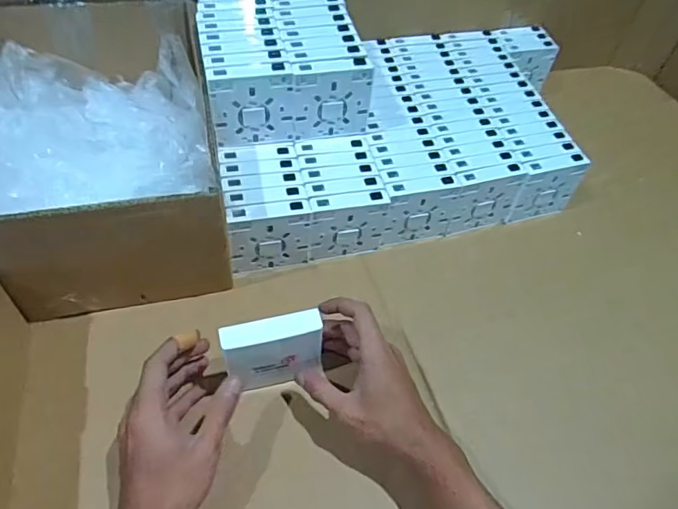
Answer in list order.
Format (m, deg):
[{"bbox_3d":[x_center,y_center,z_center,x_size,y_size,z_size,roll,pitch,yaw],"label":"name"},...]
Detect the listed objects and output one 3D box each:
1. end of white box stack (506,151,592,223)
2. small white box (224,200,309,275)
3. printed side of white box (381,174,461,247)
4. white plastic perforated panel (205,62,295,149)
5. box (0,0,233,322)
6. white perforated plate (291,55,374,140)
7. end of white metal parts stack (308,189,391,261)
[{"bbox_3d":[0.252,-0.081,0.620,0.077,0.087,0.025,-12,55,-15],"label":"end of white box stack"},{"bbox_3d":[-0.074,-0.019,0.537,0.084,0.080,0.024,-8,54,-12],"label":"small white box"},{"bbox_3d":[0.090,-0.049,0.583,0.084,0.084,0.022,-11,55,-14],"label":"printed side of white box"},{"bbox_3d":[-0.091,-0.156,0.535,0.085,0.088,0.021,-10,54,-13],"label":"white plastic perforated panel"},{"bbox_3d":[-0.289,-0.118,0.532,0.294,0.147,0.335,-8,54,-12],"label":"box"},{"bbox_3d":[-0.007,-0.170,0.555,0.090,0.090,0.021,-9,54,-12],"label":"white perforated plate"},{"bbox_3d":[0.009,-0.032,0.557,0.086,0.082,0.022,-9,54,-12],"label":"end of white metal parts stack"}]

